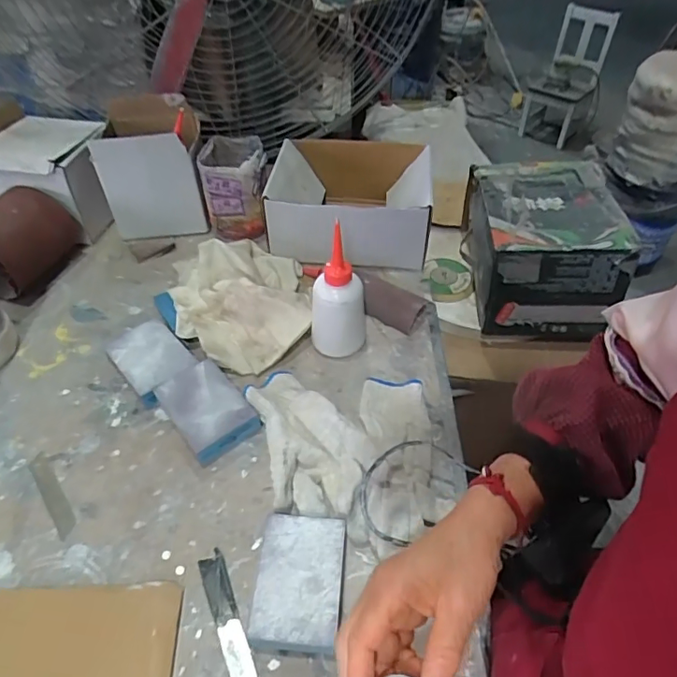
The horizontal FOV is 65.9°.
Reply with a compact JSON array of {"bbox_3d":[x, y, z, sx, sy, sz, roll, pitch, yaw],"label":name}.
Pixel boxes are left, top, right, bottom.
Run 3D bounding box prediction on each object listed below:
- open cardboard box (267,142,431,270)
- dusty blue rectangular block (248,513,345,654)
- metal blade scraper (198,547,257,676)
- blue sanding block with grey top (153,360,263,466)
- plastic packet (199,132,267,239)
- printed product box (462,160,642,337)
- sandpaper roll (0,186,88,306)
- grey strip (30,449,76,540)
[{"bbox_3d":[0.021,-0.195,0.742,0.210,0.103,0.199,6,47,5],"label":"open cardboard box"},{"bbox_3d":[-0.031,0.200,0.429,0.068,0.027,0.102,3,47,3],"label":"dusty blue rectangular block"},{"bbox_3d":[-0.089,0.226,0.418,0.021,0.006,0.110,-18,50,-16],"label":"metal blade scraper"},{"bbox_3d":[-0.136,0.072,0.545,0.071,0.031,0.102,-30,54,-25],"label":"blue sanding block with grey top"},{"bbox_3d":[-0.149,-0.216,0.761,0.091,0.113,0.101,-10,48,-9],"label":"plastic packet"},{"bbox_3d":[0.344,-0.164,0.911,0.227,0.172,0.283,5,47,5],"label":"printed product box"},{"bbox_3d":[-0.417,-0.126,0.679,0.103,0.100,0.139,8,48,7],"label":"sandpaper roll"},{"bbox_3d":[-0.272,0.146,0.494,0.018,0.004,0.099,-30,54,-25],"label":"grey strip"}]

